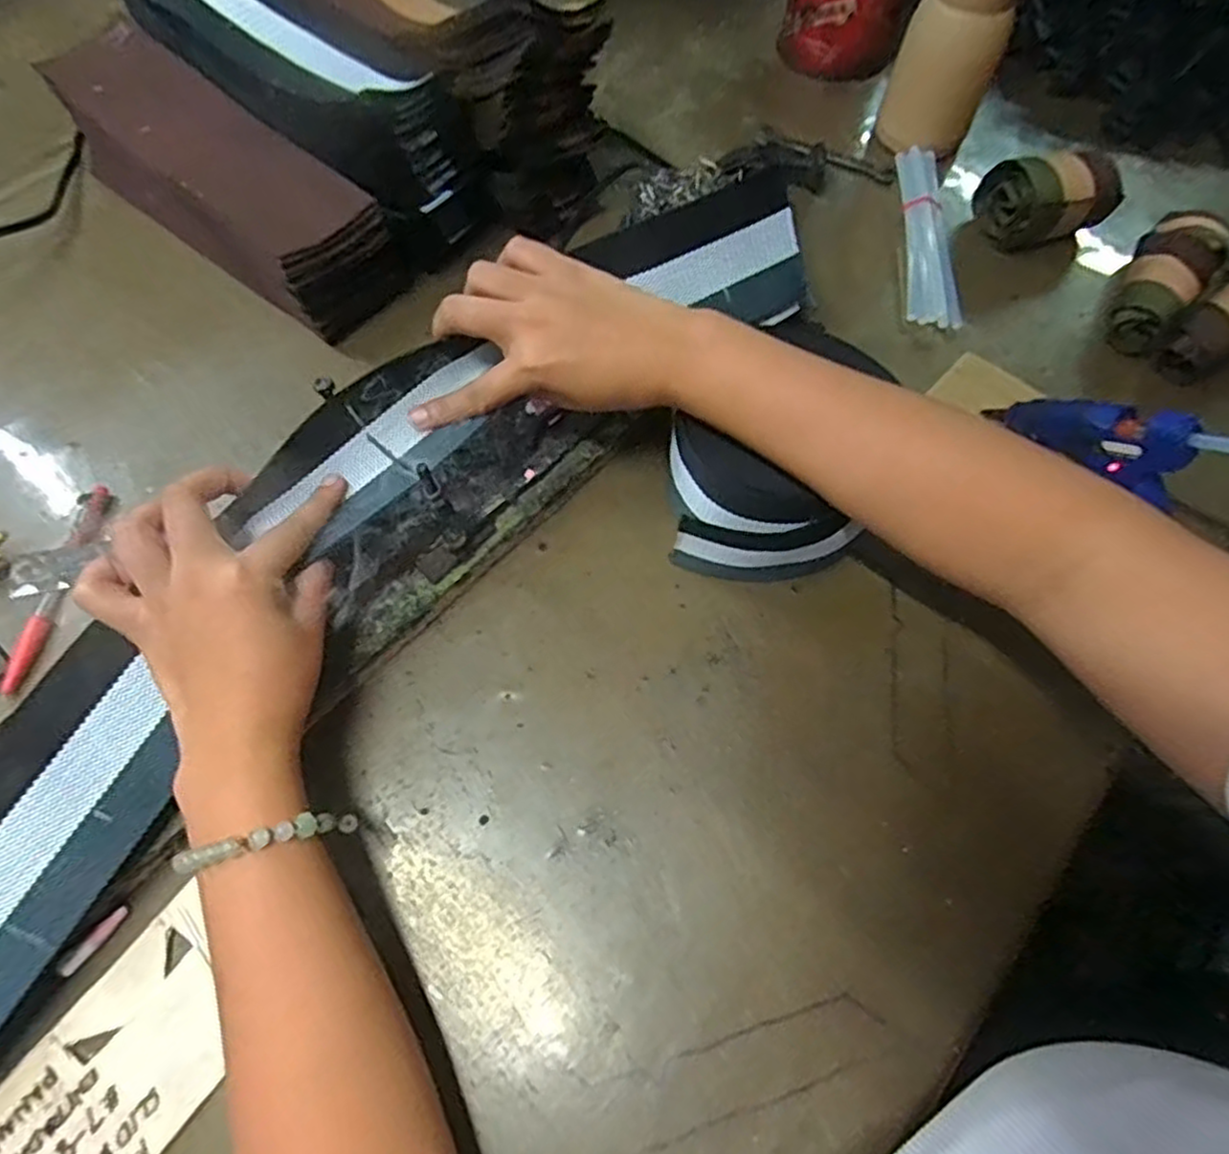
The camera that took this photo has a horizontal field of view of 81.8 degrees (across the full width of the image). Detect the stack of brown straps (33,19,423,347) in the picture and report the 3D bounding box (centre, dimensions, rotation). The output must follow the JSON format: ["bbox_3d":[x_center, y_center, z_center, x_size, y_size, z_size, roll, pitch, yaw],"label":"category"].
[{"bbox_3d":[-0.286,-0.290,0.520,0.307,0.076,0.087,39,70,15],"label":"stack of brown straps"}]

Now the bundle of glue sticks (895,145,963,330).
[{"bbox_3d":[0.244,-0.266,0.553,0.035,0.024,0.183,6,65,1],"label":"bundle of glue sticks"}]

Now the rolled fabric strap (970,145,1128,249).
[{"bbox_3d":[0.326,-0.287,0.537,0.072,0.054,0.071,-23,68,-12],"label":"rolled fabric strap"}]

